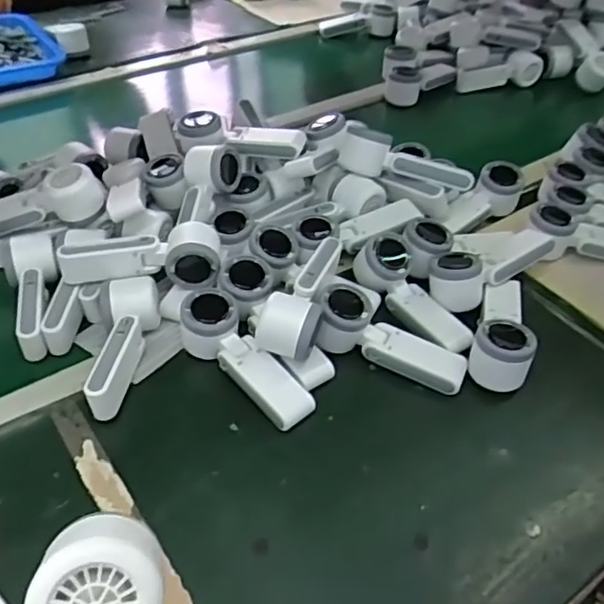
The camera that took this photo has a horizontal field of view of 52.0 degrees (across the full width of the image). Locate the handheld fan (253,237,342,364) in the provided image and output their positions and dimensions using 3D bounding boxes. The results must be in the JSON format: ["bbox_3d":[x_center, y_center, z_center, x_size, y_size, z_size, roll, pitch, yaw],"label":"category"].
[{"bbox_3d":[0.000,-0.015,0.648,0.061,0.051,0.168,11,43,9],"label":"handheld fan"}]

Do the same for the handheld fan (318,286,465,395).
[{"bbox_3d":[0.089,0.042,0.641,0.163,0.045,0.065,28,49,5],"label":"handheld fan"}]

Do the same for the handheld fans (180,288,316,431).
[{"bbox_3d":[-0.059,0.058,0.619,0.060,0.048,0.170,-35,69,-32],"label":"handheld fans"}]

